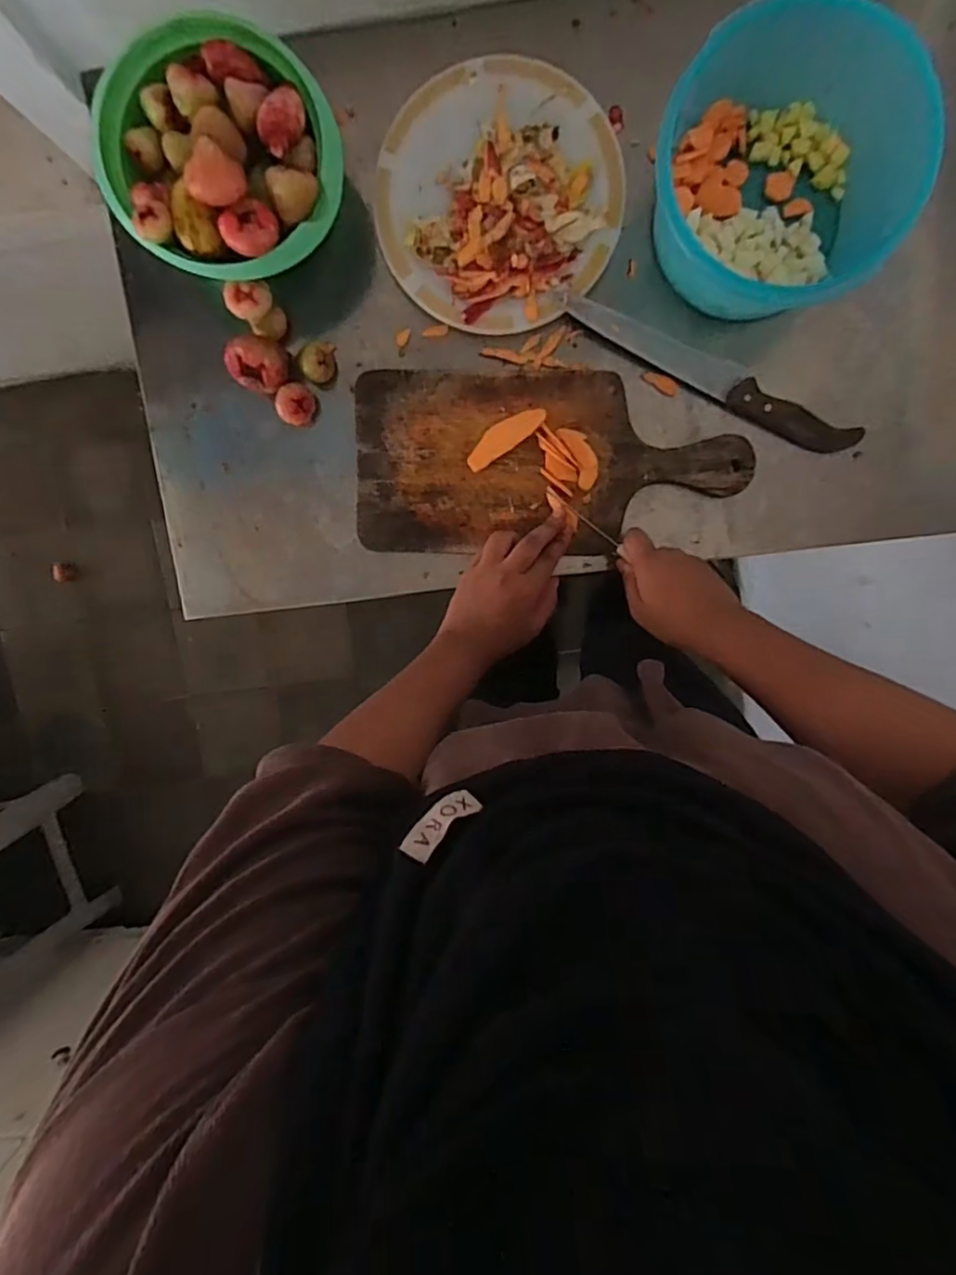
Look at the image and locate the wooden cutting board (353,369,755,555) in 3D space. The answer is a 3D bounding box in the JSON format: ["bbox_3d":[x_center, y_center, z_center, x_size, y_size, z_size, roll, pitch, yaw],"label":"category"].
[{"bbox_3d":[0.065,-0.166,0.594,0.363,0.021,0.166,1,99,3],"label":"wooden cutting board"}]

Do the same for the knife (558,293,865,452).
[{"bbox_3d":[0.215,-0.246,0.577,0.292,0.025,0.037,29,99,-2],"label":"knife"}]

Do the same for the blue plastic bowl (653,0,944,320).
[{"bbox_3d":[0.237,-0.362,0.502,0.192,0.108,0.197,0,99,3],"label":"blue plastic bowl"}]

